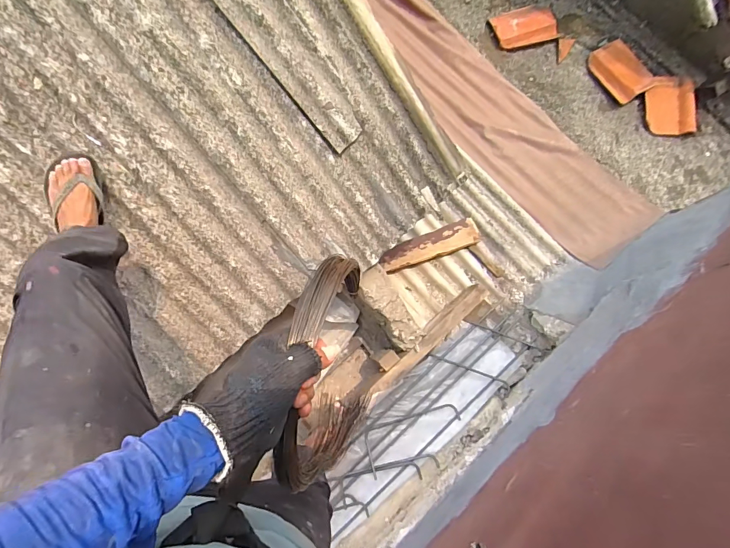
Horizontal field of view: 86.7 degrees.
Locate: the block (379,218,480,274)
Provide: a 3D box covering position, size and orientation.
[{"bbox_3d":[0.262,-0.115,1.511,0.388,0.055,0.111,-19,78,-5],"label":"block"}]

